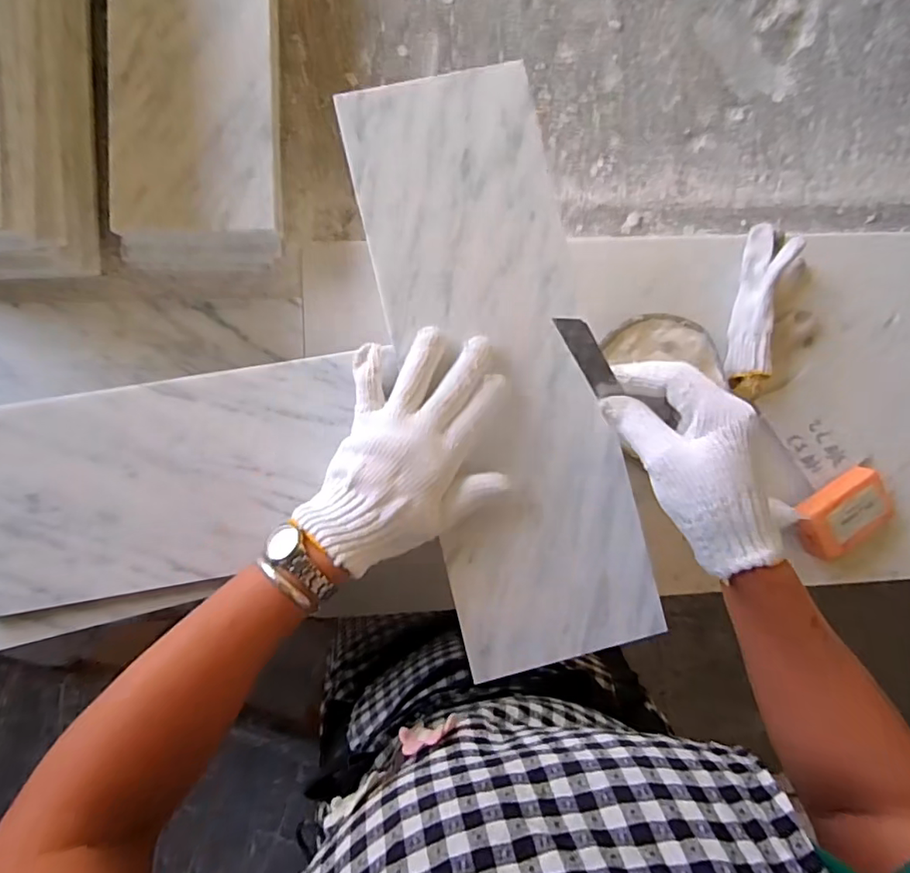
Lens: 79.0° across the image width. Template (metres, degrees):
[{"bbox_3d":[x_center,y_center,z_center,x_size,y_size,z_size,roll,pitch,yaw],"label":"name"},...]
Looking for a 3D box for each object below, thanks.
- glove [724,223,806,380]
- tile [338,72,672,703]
[{"bbox_3d":[0.331,-0.142,0.596,0.047,0.057,0.181,12,87,-6],"label":"glove"},{"bbox_3d":[0.037,-0.055,0.419,0.150,0.007,0.445,-14,88,-5],"label":"tile"}]

